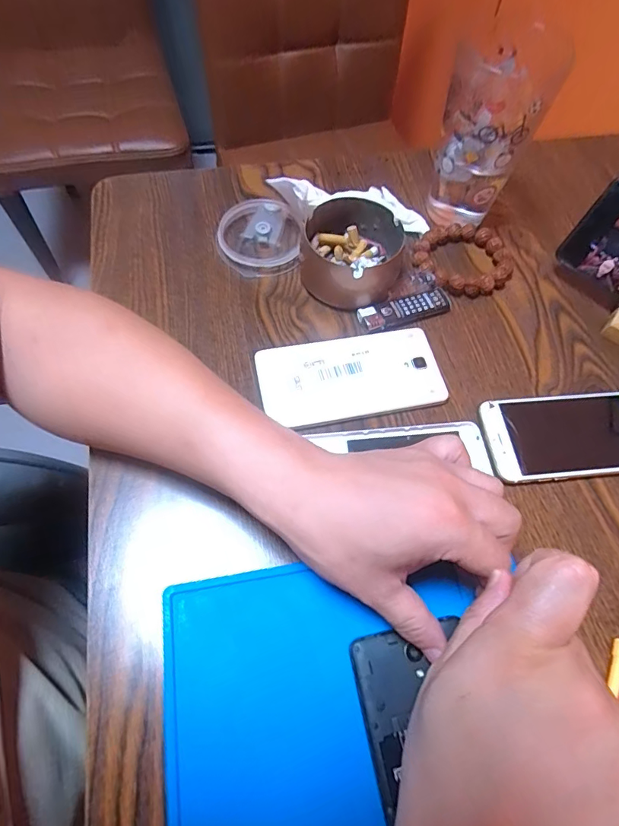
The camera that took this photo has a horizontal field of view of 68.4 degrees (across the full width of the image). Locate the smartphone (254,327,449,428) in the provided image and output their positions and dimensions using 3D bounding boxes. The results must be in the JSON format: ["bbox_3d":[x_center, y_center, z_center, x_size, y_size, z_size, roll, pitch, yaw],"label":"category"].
[{"bbox_3d":[0.032,-0.028,0.361,0.140,0.011,0.070,-10,64,-8],"label":"smartphone"}]

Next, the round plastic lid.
[{"bbox_3d":[-0.047,-0.162,0.419,0.073,0.018,0.078,1,63,-2],"label":"round plastic lid"}]

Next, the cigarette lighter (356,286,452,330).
[{"bbox_3d":[0.083,-0.088,0.394,0.082,0.012,0.024,-18,65,-12],"label":"cigarette lighter"}]

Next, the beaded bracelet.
[{"bbox_3d":[0.142,-0.143,0.423,0.089,0.014,0.080,14,63,4],"label":"beaded bracelet"}]

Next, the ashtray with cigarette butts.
[{"bbox_3d":[0.035,-0.138,0.395,0.089,0.046,0.087,5,63,-1],"label":"ashtray with cigarette butts"}]

